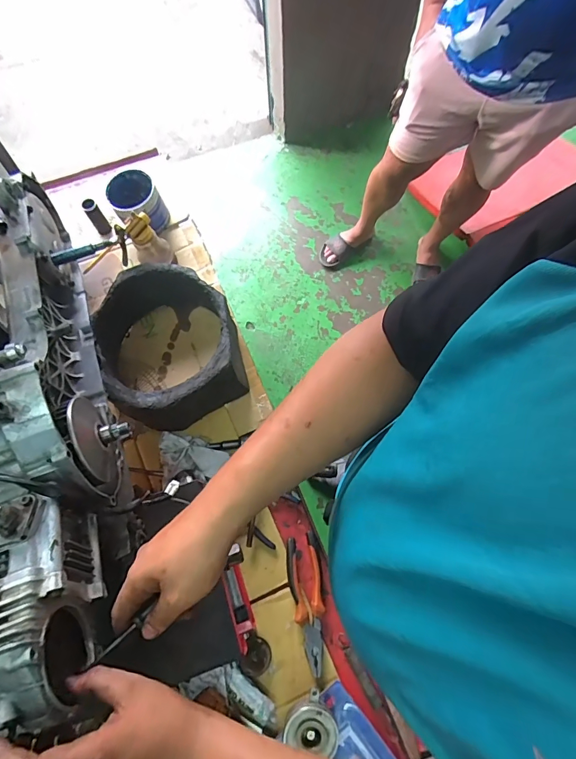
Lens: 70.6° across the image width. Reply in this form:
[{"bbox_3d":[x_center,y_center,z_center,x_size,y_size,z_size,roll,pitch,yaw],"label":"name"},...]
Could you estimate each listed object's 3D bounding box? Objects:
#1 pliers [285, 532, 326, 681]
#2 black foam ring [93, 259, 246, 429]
[{"bbox_3d":[0.031,0.352,0.649,0.052,0.024,0.191,-7,71,-1],"label":"pliers"},{"bbox_3d":[-0.204,-0.066,0.730,0.216,0.129,0.276,-13,72,-4],"label":"black foam ring"}]

